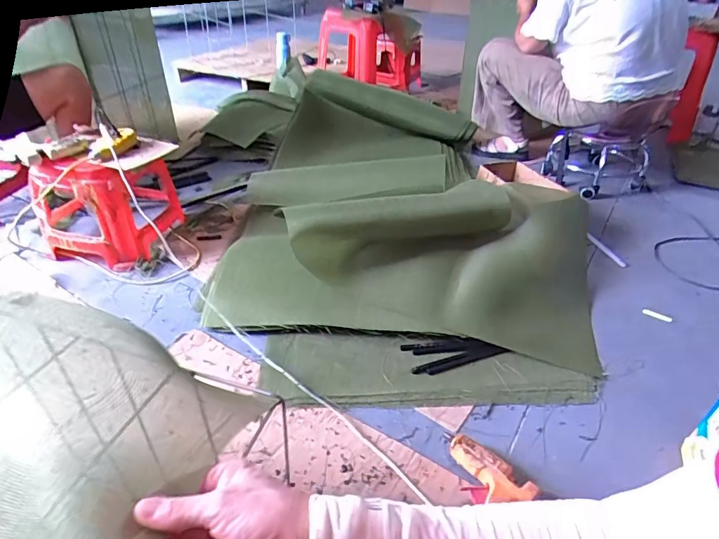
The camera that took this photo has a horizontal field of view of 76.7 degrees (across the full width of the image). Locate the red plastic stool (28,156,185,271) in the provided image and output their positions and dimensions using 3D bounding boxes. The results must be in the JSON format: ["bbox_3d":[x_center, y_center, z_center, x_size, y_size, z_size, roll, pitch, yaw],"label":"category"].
[{"bbox_3d":[-0.704,-0.211,1.290,0.291,0.279,0.307,9,39,10],"label":"red plastic stool"}]

